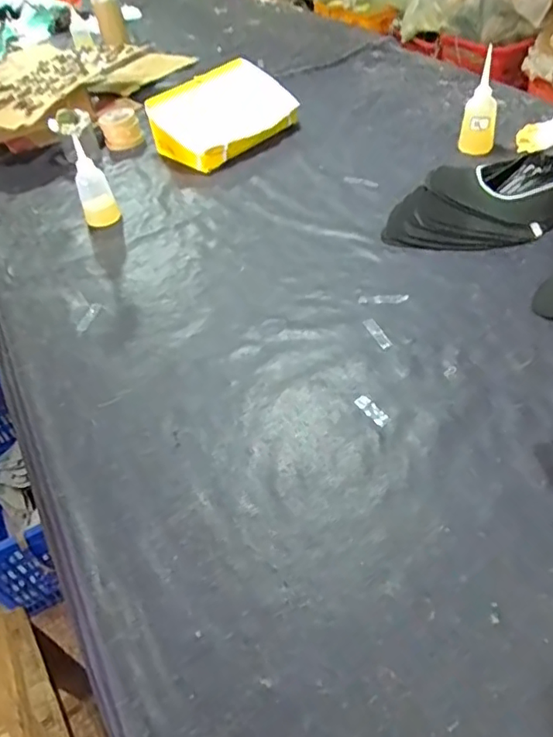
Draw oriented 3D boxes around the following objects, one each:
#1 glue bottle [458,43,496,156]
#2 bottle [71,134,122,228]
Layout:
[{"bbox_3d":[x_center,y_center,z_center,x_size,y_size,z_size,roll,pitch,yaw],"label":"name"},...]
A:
[{"bbox_3d":[0.389,-0.499,1.090,0.061,0.181,0.047,-17,46,-8],"label":"glue bottle"},{"bbox_3d":[-0.353,-0.354,1.094,0.068,0.151,0.076,-20,44,-12],"label":"bottle"}]

